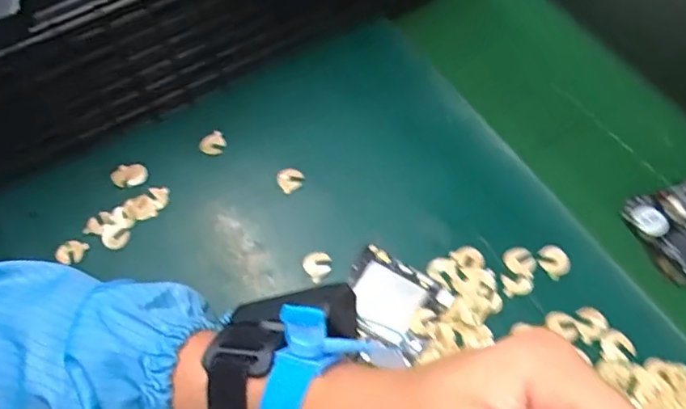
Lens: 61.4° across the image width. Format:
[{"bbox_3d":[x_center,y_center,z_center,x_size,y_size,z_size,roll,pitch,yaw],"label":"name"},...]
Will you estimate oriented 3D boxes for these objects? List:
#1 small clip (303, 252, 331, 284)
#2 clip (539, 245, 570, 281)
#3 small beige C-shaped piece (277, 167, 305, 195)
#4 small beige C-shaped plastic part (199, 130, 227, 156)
[{"bbox_3d":[-0.017,0.040,0.379,0.017,0.004,0.018,-36,66,-15],"label":"small clip"},{"bbox_3d":[0.135,0.036,0.370,0.019,0.004,0.020,-1,62,2],"label":"clip"},{"bbox_3d":[-0.037,-0.018,0.410,0.018,0.007,0.016,-25,64,-10],"label":"small beige C-shaped piece"},{"bbox_3d":[-0.096,-0.044,0.427,0.019,0.011,0.012,-28,64,-12],"label":"small beige C-shaped plastic part"}]

